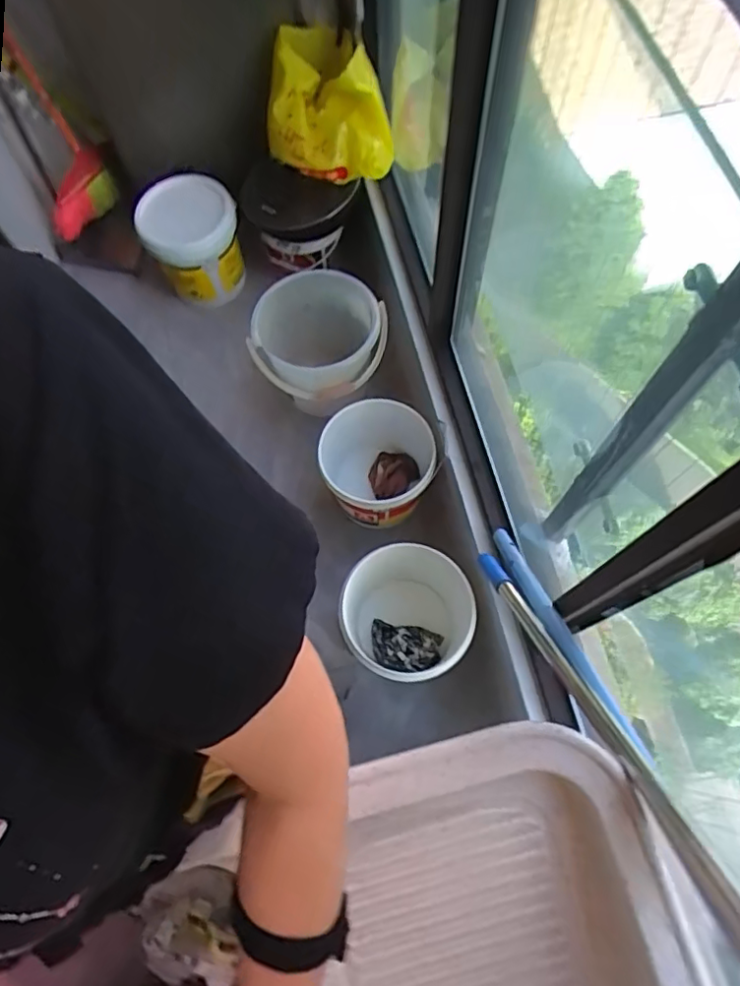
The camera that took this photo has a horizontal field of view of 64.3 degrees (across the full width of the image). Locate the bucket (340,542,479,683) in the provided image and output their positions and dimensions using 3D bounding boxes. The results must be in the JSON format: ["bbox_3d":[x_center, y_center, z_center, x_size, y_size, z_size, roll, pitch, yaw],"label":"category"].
[{"bbox_3d":[0.079,0.273,1.270,0.253,0.252,0.258,-1,68,2],"label":"bucket"}]

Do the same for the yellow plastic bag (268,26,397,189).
[{"bbox_3d":[-0.113,-0.959,1.471,0.288,0.229,0.250,-12,68,-2],"label":"yellow plastic bag"}]

